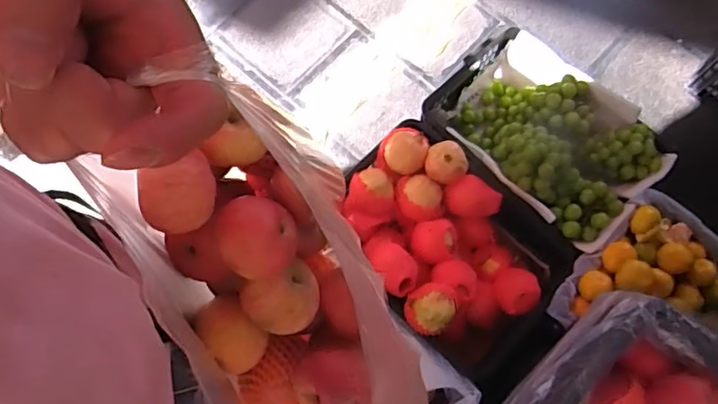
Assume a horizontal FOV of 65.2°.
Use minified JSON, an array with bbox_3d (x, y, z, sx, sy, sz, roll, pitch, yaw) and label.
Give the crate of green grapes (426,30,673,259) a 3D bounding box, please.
[{"bbox_3d":[0.410,-0.150,1.249,0.334,0.213,0.466,-43,79,-12],"label":"crate of green grapes"}]

